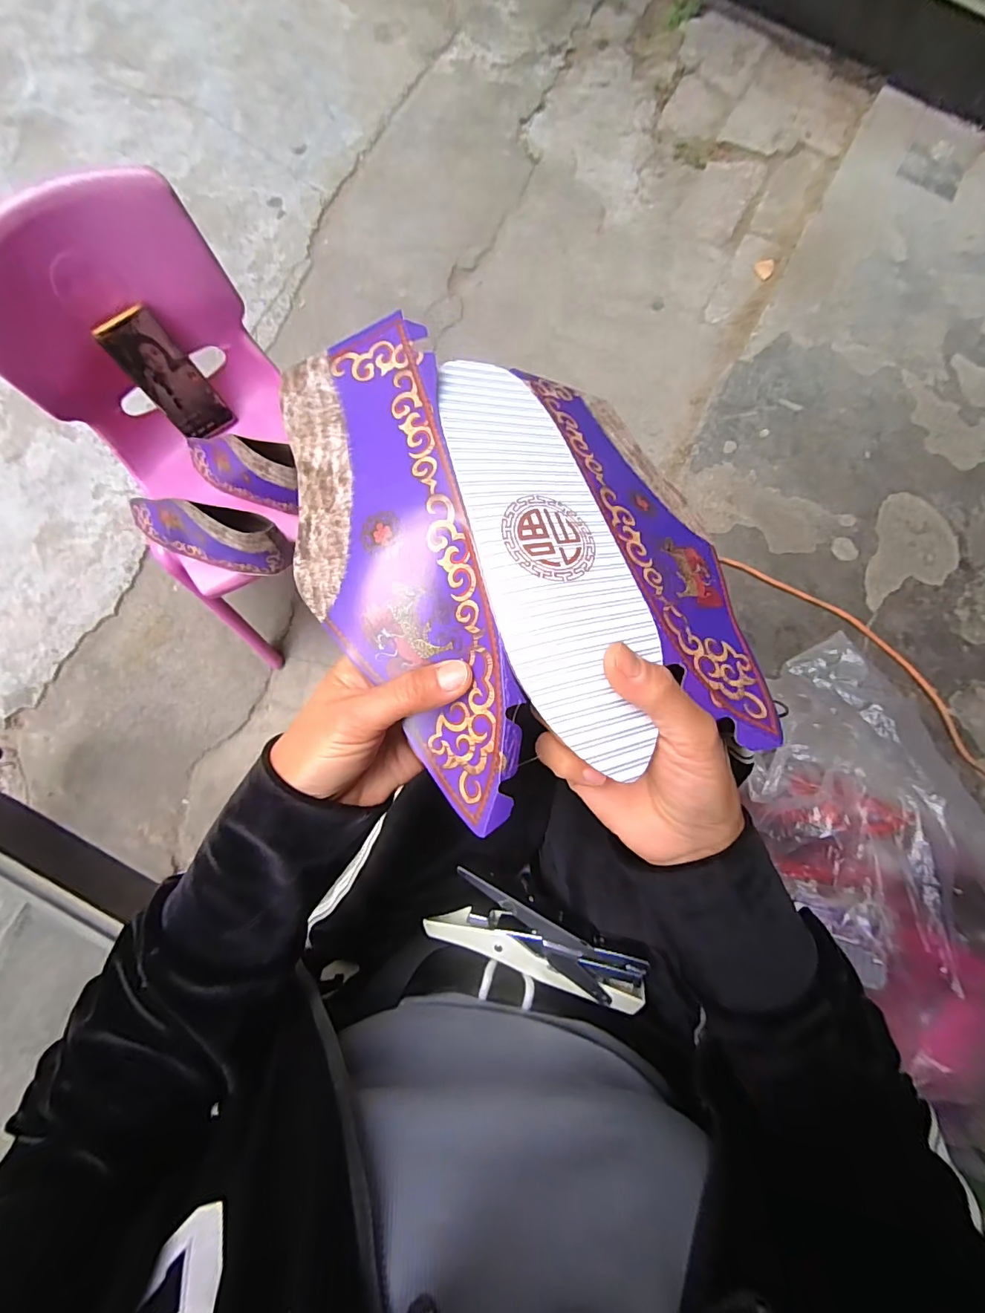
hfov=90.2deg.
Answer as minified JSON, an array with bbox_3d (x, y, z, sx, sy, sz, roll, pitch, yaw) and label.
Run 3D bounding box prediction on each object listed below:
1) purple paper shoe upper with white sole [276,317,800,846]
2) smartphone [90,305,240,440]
[{"bbox_3d":[0.016,-0.060,0.264,0.220,0.073,0.252,-16,83,-5],"label":"purple paper shoe upper with white sole"},{"bbox_3d":[-0.424,-0.364,0.649,0.071,0.172,0.008,-39,62,-5],"label":"smartphone"}]

